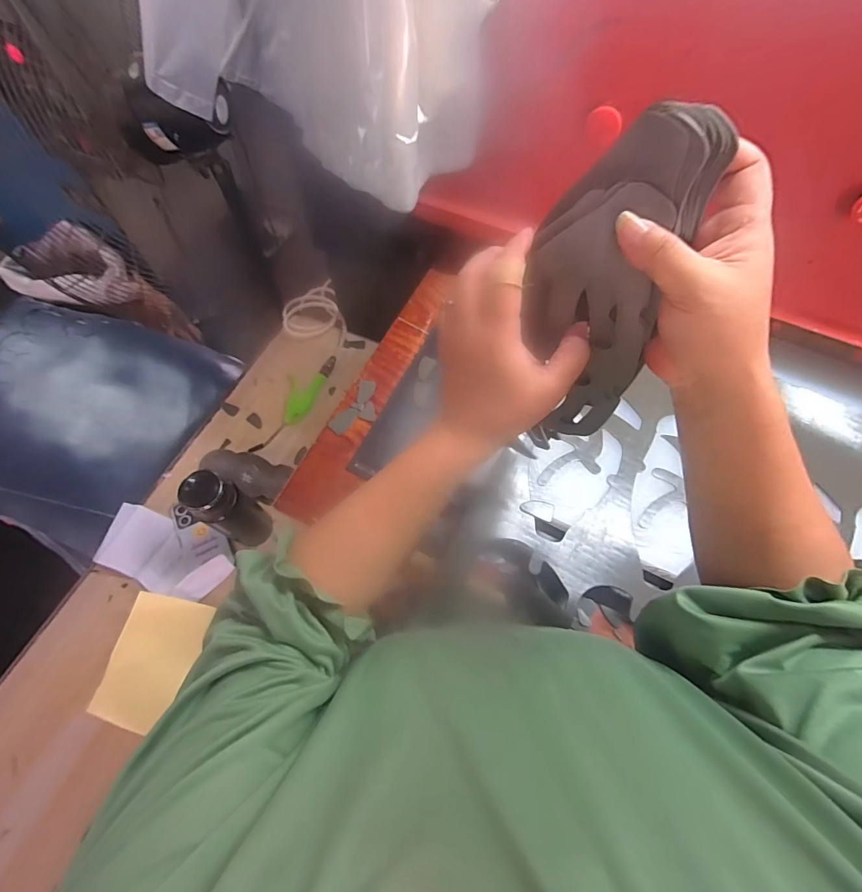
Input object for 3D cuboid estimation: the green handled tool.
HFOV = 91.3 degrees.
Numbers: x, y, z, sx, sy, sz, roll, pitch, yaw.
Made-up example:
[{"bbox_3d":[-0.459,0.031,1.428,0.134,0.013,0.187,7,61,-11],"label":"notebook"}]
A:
[{"bbox_3d":[-0.301,-0.095,0.909,0.081,0.029,0.260,23,66,10],"label":"green handled tool"}]

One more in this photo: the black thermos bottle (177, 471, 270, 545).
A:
[{"bbox_3d":[-0.337,0.102,0.701,0.074,0.207,0.073,0,65,-1],"label":"black thermos bottle"}]

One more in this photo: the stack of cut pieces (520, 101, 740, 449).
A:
[{"bbox_3d":[0.104,-0.084,0.271,0.082,0.206,0.025,3,38,0],"label":"stack of cut pieces"}]

